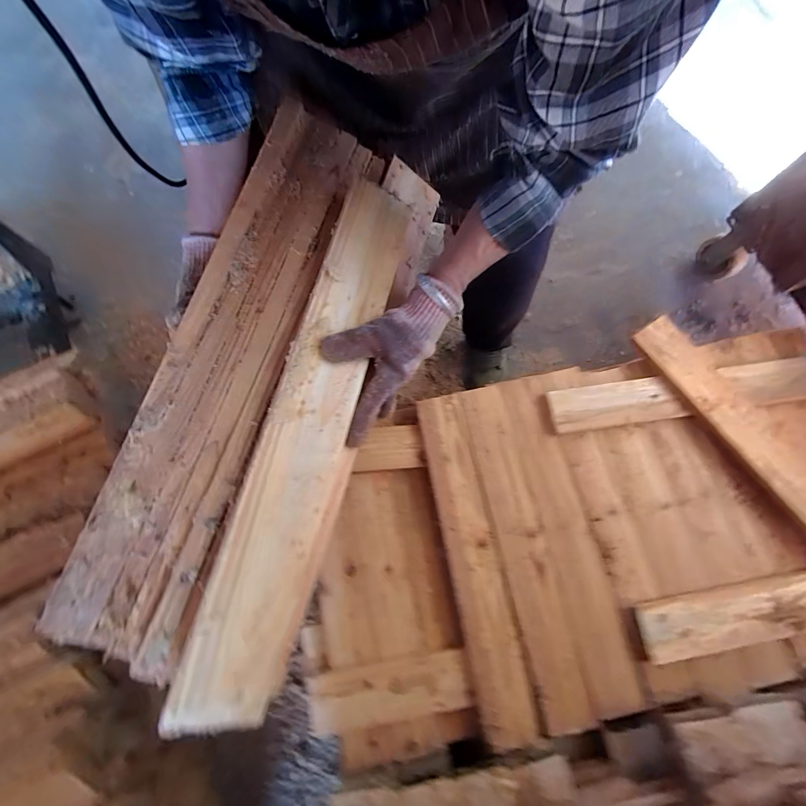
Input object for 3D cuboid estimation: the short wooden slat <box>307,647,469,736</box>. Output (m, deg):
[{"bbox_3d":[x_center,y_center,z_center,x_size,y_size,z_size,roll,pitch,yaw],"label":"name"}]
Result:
[{"bbox_3d":[-0.023,0.418,0.527,0.231,0.029,0.076,-10,75,-3],"label":"short wooden slat"}]

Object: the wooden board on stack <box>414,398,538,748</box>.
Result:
[{"bbox_3d":[0.103,0.222,0.554,0.077,0.023,0.485,-10,75,-3],"label":"wooden board on stack"}]

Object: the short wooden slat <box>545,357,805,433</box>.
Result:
[{"bbox_3d":[0.526,-0.023,0.607,0.575,0.030,0.074,-7,75,-2],"label":"short wooden slat"}]

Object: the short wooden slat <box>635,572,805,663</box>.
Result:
[{"bbox_3d":[0.489,0.299,0.517,0.315,0.027,0.069,-8,75,-3],"label":"short wooden slat"}]

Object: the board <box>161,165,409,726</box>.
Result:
[{"bbox_3d":[-0.080,0.011,0.335,0.082,0.012,0.491,22,75,-29],"label":"board"}]

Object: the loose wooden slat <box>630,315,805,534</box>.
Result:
[{"bbox_3d":[0.578,0.094,0.558,0.092,0.024,0.562,-32,76,-14],"label":"loose wooden slat"}]

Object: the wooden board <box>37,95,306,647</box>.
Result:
[{"bbox_3d":[-0.192,-0.054,0.340,0.045,0.021,0.523,17,81,4],"label":"wooden board"}]

